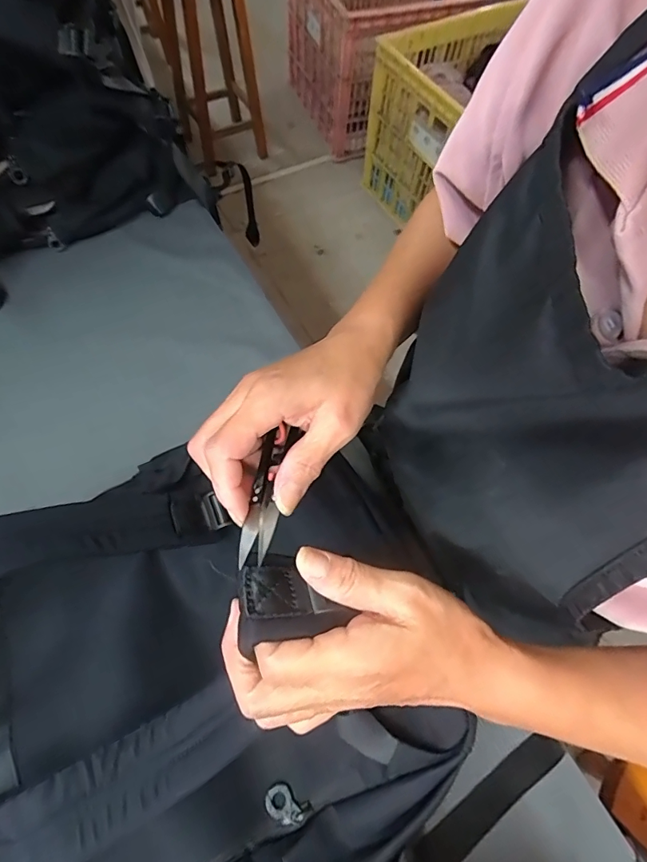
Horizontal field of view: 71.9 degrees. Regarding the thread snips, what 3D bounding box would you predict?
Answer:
[{"bbox_3d":[-0.031,0.031,0.244,0.018,0.012,0.085,8,50,0],"label":"thread snips"}]

